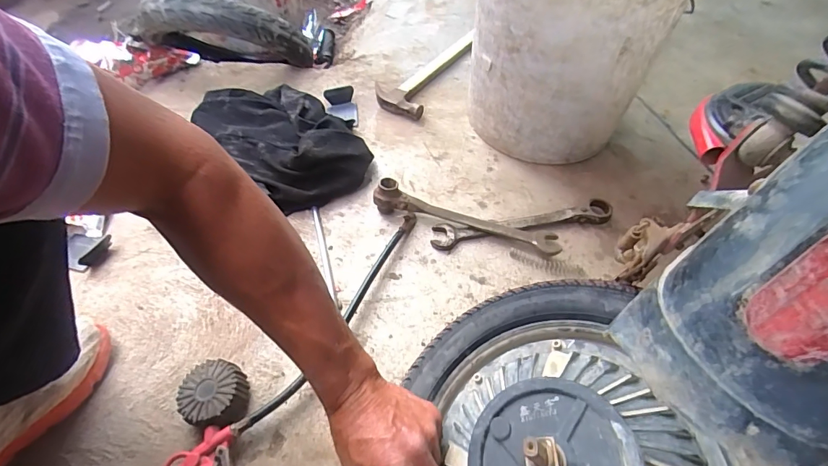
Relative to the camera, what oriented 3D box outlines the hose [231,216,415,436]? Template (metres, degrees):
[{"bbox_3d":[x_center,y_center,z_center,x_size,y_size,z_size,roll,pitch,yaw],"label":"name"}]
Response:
[{"bbox_3d":[-0.090,0.100,0.555,0.031,0.019,0.348,28,56,16],"label":"hose"}]

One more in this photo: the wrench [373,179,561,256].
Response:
[{"bbox_3d":[0.078,-0.023,0.633,0.274,0.045,0.037,16,53,8],"label":"wrench"}]

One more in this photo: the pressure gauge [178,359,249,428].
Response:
[{"bbox_3d":[-0.228,0.187,0.497,0.075,0.044,0.071,2,53,-3],"label":"pressure gauge"}]

